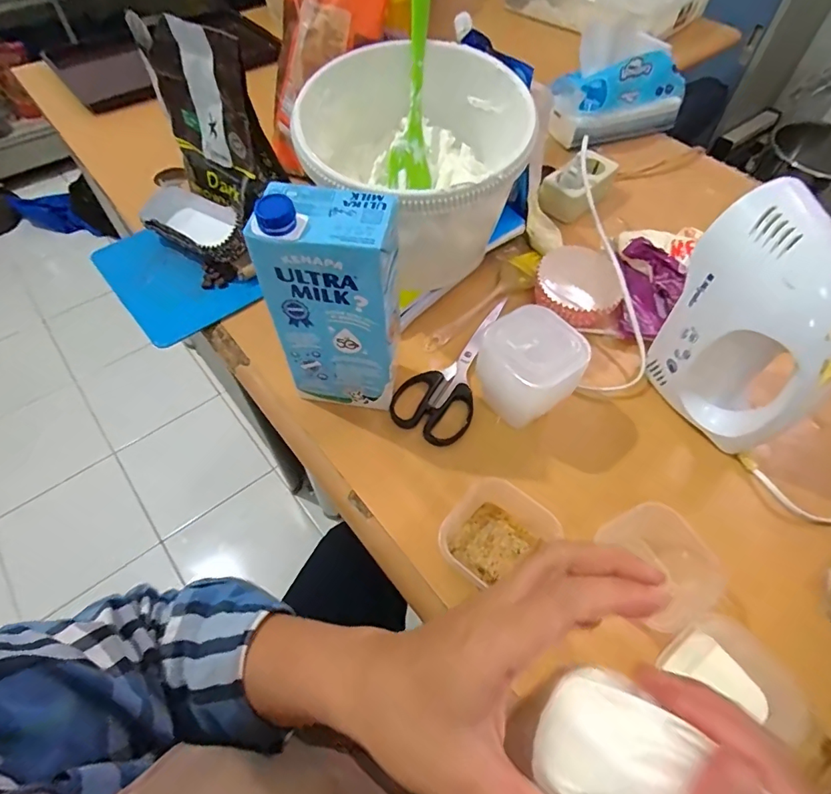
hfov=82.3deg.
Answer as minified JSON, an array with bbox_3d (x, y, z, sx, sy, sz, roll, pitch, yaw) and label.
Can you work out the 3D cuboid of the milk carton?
[{"bbox_3d":[-0.062,-0.072,0.391,0.096,0.192,0.057,6,56,4],"label":"milk carton"}]

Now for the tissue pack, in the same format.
[{"bbox_3d":[0.301,-0.458,0.697,0.202,0.129,0.088,-17,58,-11],"label":"tissue pack"}]

